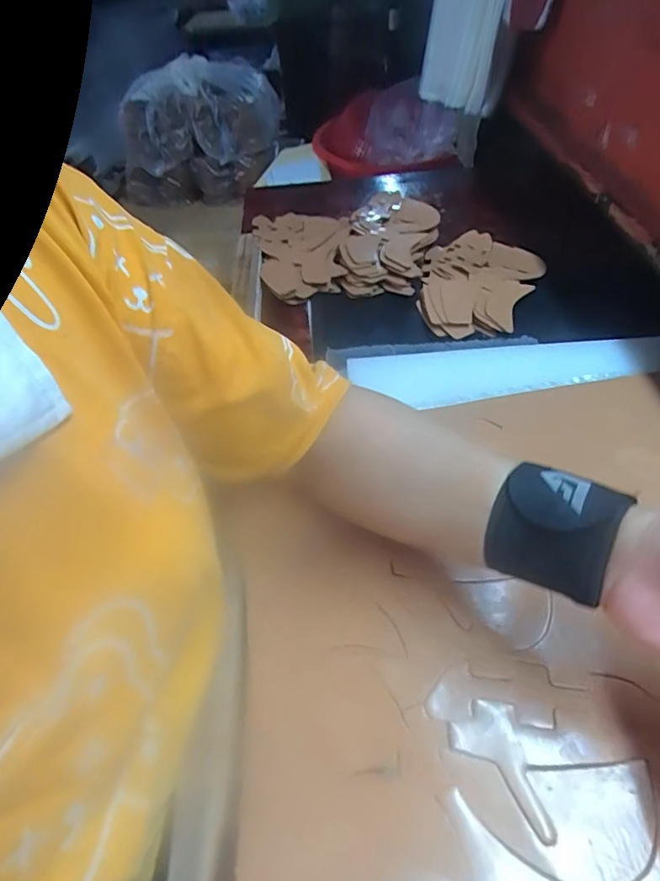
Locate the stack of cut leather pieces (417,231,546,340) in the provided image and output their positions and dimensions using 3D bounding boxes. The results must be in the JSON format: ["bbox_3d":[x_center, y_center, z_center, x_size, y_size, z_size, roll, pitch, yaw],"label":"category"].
[{"bbox_3d":[0.185,-0.197,0.622,0.139,0.026,0.202,11,52,12],"label":"stack of cut leather pieces"}]

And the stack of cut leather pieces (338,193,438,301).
[{"bbox_3d":[0.081,-0.273,0.678,0.120,0.027,0.221,5,51,7],"label":"stack of cut leather pieces"}]

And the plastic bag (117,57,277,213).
[{"bbox_3d":[-0.320,-0.762,1.247,0.364,0.254,0.212,1,51,4],"label":"plastic bag"}]

